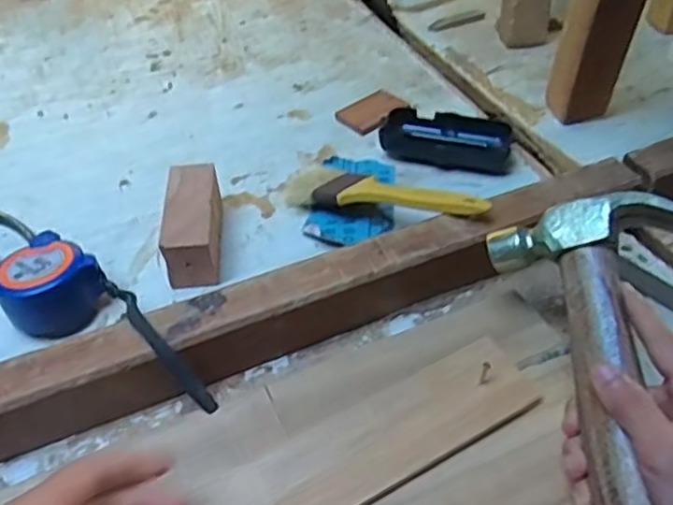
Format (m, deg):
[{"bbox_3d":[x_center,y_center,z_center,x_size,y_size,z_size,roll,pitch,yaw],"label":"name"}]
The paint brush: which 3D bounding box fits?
[{"bbox_3d":[0.033,-0.045,0.499,0.176,0.016,0.044,12,42,40],"label":"paint brush"}]

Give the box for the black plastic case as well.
[{"bbox_3d":[0.098,-0.098,0.587,0.112,0.024,0.057,15,47,16],"label":"black plastic case"}]

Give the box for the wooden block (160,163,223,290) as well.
[{"bbox_3d":[-0.106,-0.020,0.496,0.036,0.051,0.096,-4,44,-3],"label":"wooden block"}]

